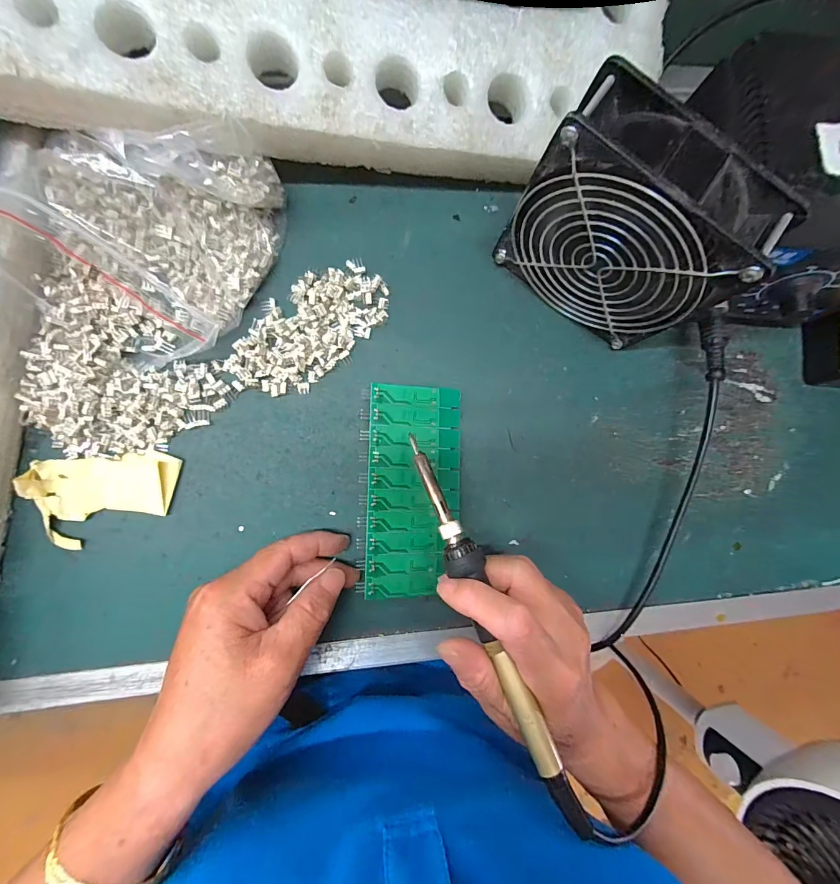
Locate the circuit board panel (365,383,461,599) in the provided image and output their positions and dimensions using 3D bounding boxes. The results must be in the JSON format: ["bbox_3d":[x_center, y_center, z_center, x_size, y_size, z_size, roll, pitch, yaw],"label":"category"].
[{"bbox_3d":[-0.005,0.031,0.263,0.062,0.012,0.137,5,85,-6],"label":"circuit board panel"}]

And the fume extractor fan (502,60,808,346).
[{"bbox_3d":[0.115,-0.118,0.233,0.117,0.121,0.047,36,85,-4],"label":"fume extractor fan"}]

